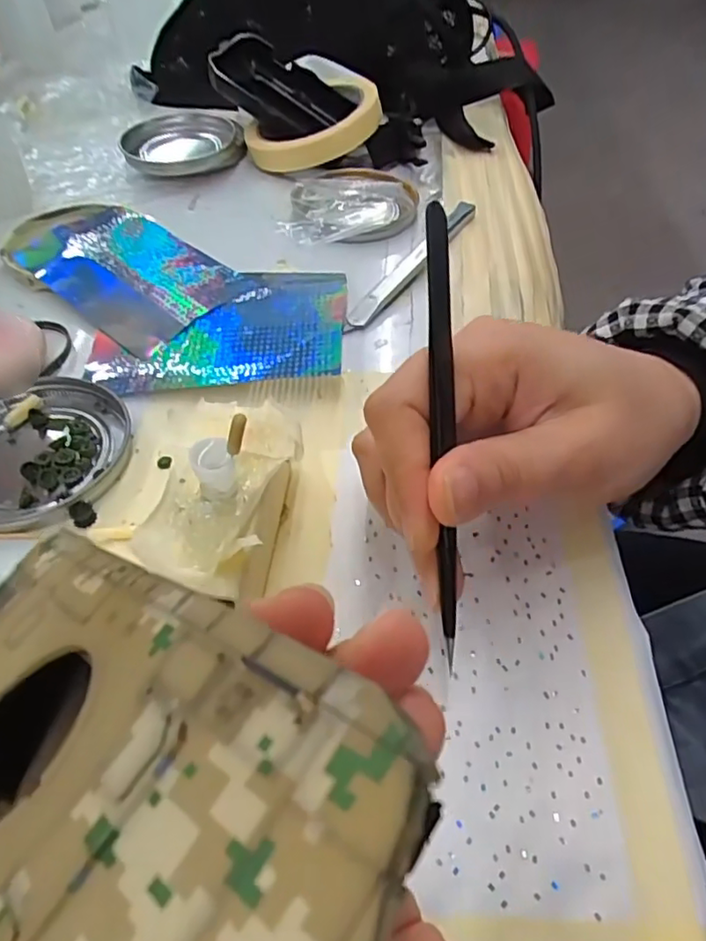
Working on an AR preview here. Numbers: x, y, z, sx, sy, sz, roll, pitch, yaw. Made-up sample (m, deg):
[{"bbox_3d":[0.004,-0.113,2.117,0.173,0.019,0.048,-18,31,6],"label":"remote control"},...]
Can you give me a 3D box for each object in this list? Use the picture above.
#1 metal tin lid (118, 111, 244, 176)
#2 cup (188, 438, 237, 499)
[{"bbox_3d":[-0.121,-0.231,0.434,0.085,0.014,0.078,-9,50,-7],"label":"metal tin lid"},{"bbox_3d":[-0.044,0.001,0.195,0.012,0.018,0.013,0,51,0],"label":"cup"}]

